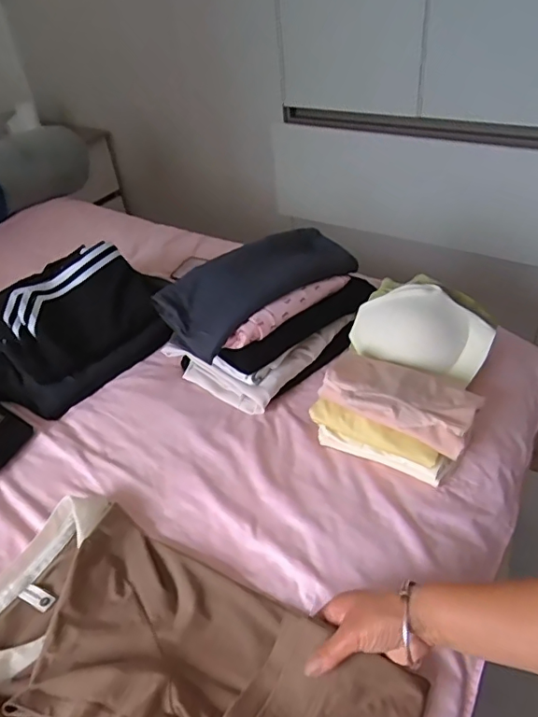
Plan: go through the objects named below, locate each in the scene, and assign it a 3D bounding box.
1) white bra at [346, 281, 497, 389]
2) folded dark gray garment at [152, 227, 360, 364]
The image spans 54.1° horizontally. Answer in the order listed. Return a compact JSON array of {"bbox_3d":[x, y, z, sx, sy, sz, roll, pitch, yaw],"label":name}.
[{"bbox_3d":[0.222,-0.041,0.766,0.192,0.083,0.107,13,44,21],"label":"white bra"},{"bbox_3d":[-0.014,-0.118,0.816,0.311,0.042,0.124,-33,74,-28],"label":"folded dark gray garment"}]

